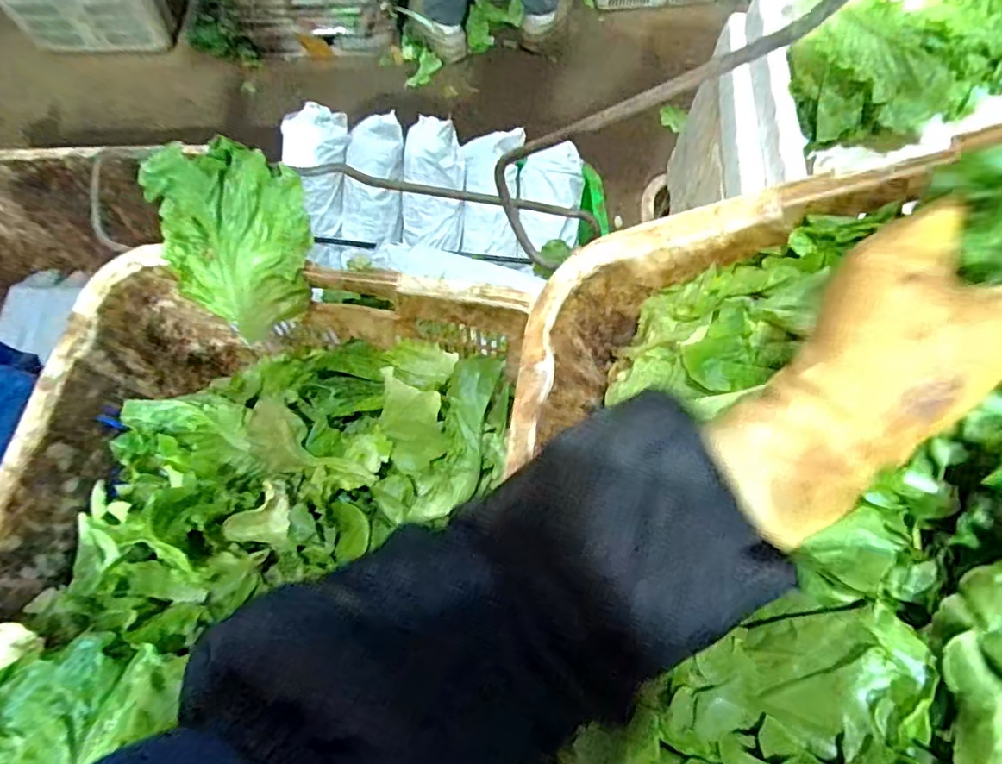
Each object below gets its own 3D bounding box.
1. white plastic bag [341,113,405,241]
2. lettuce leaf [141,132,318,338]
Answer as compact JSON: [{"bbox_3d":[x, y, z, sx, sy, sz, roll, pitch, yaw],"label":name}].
[{"bbox_3d":[-0.232,-0.362,1.017,0.107,0.072,0.233,9,102,4],"label":"white plastic bag"},{"bbox_3d":[-0.244,-0.130,0.534,0.127,0.178,0.070,-14,27,-18],"label":"lettuce leaf"}]

